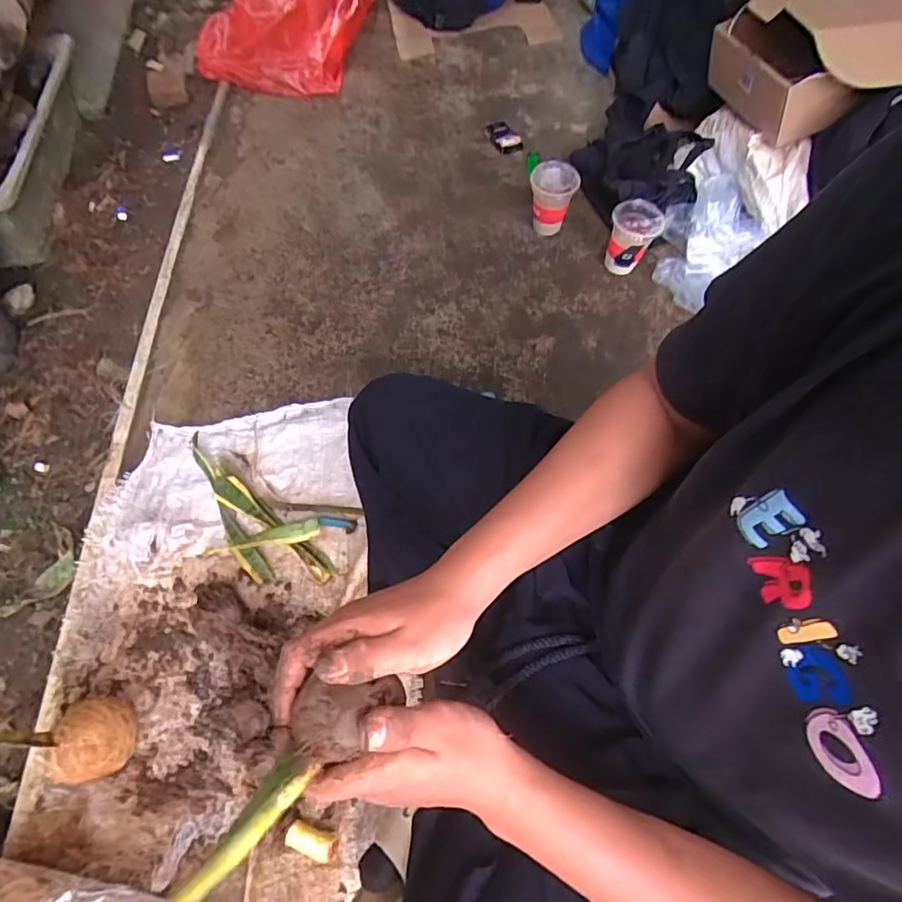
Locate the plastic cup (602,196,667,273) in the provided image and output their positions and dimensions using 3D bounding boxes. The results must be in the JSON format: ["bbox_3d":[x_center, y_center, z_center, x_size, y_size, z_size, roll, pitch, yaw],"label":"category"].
[{"bbox_3d":[0.349,-0.411,1.028,0.092,0.099,0.093,0,61,1],"label":"plastic cup"}]

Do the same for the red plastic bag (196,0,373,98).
[{"bbox_3d":[-0.384,-1.047,1.323,0.336,0.152,0.370,6,62,2],"label":"red plastic bag"}]

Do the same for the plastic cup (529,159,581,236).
[{"bbox_3d":[0.203,-0.509,1.074,0.089,0.105,0.083,7,61,5],"label":"plastic cup"}]

